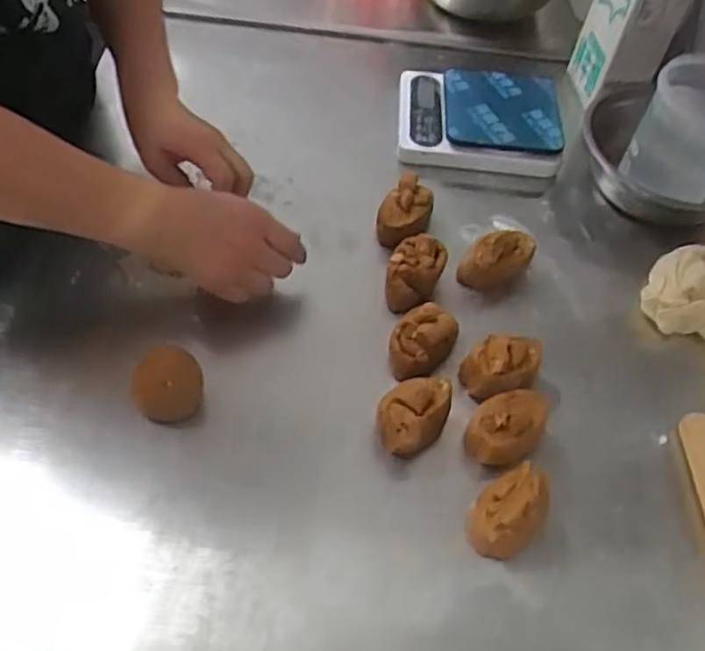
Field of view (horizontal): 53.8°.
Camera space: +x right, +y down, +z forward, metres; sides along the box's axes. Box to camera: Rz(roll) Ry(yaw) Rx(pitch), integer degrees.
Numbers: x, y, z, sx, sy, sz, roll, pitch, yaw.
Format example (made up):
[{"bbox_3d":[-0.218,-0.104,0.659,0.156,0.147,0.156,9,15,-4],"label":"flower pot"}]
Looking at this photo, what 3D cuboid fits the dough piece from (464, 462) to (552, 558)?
[{"bbox_3d":[0.114,0.131,0.495,0.067,0.051,0.043,-33,63,-26],"label":"dough piece"}]

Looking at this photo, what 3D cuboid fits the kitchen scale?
[{"bbox_3d":[0.138,-0.226,0.766,0.175,0.045,0.130,6,53,-1],"label":"kitchen scale"}]

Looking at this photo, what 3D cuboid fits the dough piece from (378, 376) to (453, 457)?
[{"bbox_3d":[0.048,0.073,0.545,0.064,0.060,0.046,-27,61,-23],"label":"dough piece"}]

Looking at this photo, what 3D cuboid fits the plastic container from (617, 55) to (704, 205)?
[{"bbox_3d":[0.332,-0.198,0.682,0.096,0.107,0.106,22,55,11],"label":"plastic container"}]

